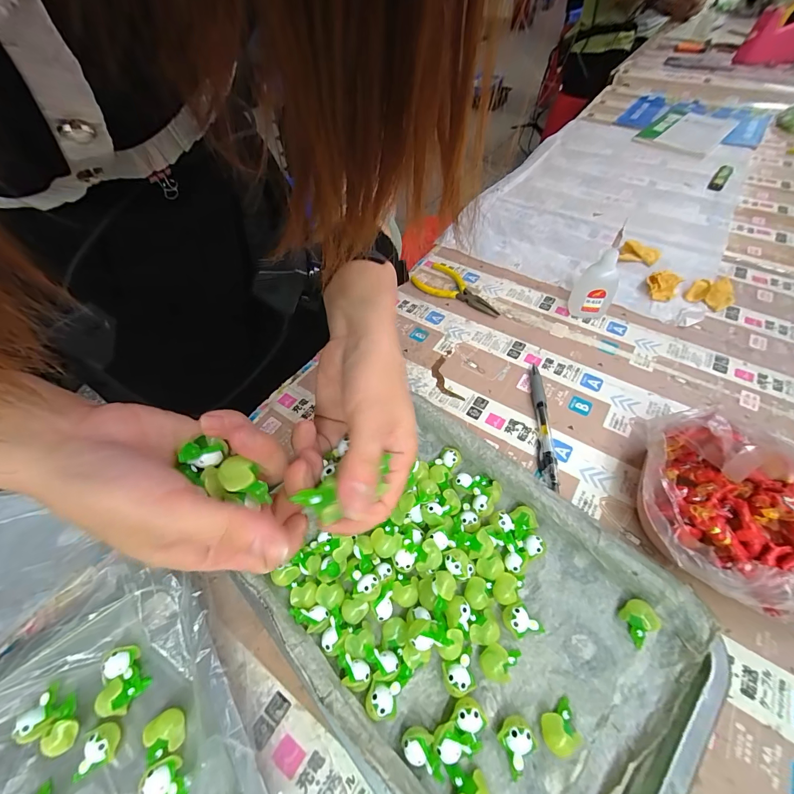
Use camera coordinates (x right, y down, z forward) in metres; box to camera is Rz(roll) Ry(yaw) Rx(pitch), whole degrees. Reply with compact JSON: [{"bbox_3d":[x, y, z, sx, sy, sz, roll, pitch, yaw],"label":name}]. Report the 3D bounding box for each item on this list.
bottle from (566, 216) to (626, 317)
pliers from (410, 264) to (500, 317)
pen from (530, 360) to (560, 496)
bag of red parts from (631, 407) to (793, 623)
[{"bbox_3d":[0.229,-0.136,0.404,0.038,0.100,0.030,-3,53,0],"label":"bottle"},{"bbox_3d":[0.080,-0.139,0.476,0.059,0.006,0.129,-35,59,-22],"label":"pliers"},{"bbox_3d":[0.140,0.023,0.347,0.014,0.010,0.139,5,53,6],"label":"pen"},{"bbox_3d":[0.255,0.077,0.263,0.139,0.070,0.151,13,55,12],"label":"bag of red parts"}]

